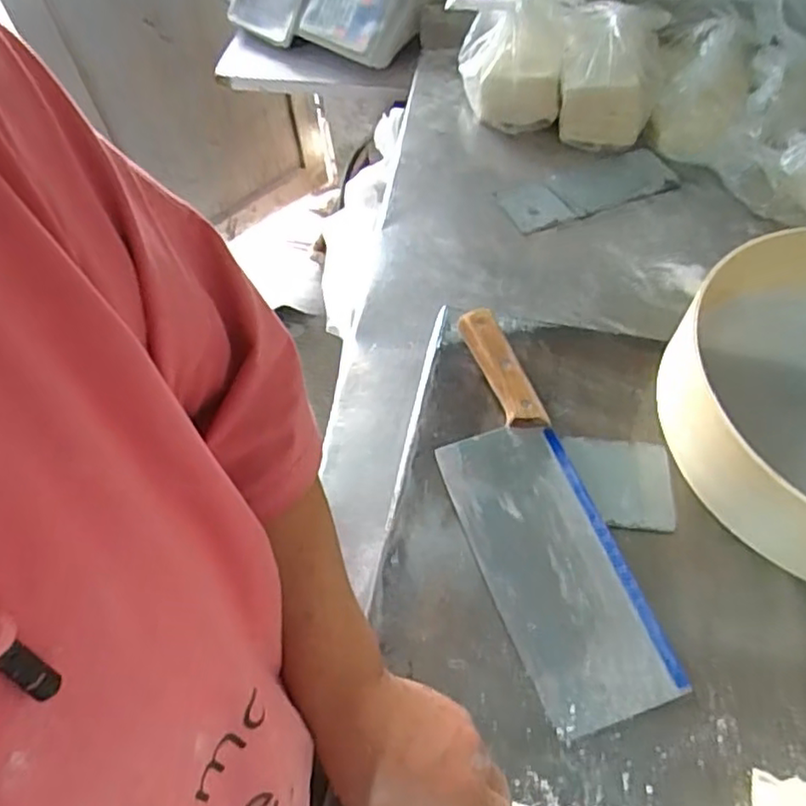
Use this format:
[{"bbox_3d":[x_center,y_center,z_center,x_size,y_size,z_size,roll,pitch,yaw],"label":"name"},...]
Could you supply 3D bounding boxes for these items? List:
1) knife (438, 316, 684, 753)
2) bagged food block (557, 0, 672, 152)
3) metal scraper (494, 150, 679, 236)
[{"bbox_3d":[0.090,0.069,0.492,0.094,0.035,0.314,-18,58,-10],"label":"knife"},{"bbox_3d":[0.237,-0.380,0.759,0.104,0.094,0.139,10,57,8],"label":"bagged food block"},{"bbox_3d":[0.201,-0.238,0.726,0.192,0.005,0.079,-21,58,-12],"label":"metal scraper"}]

